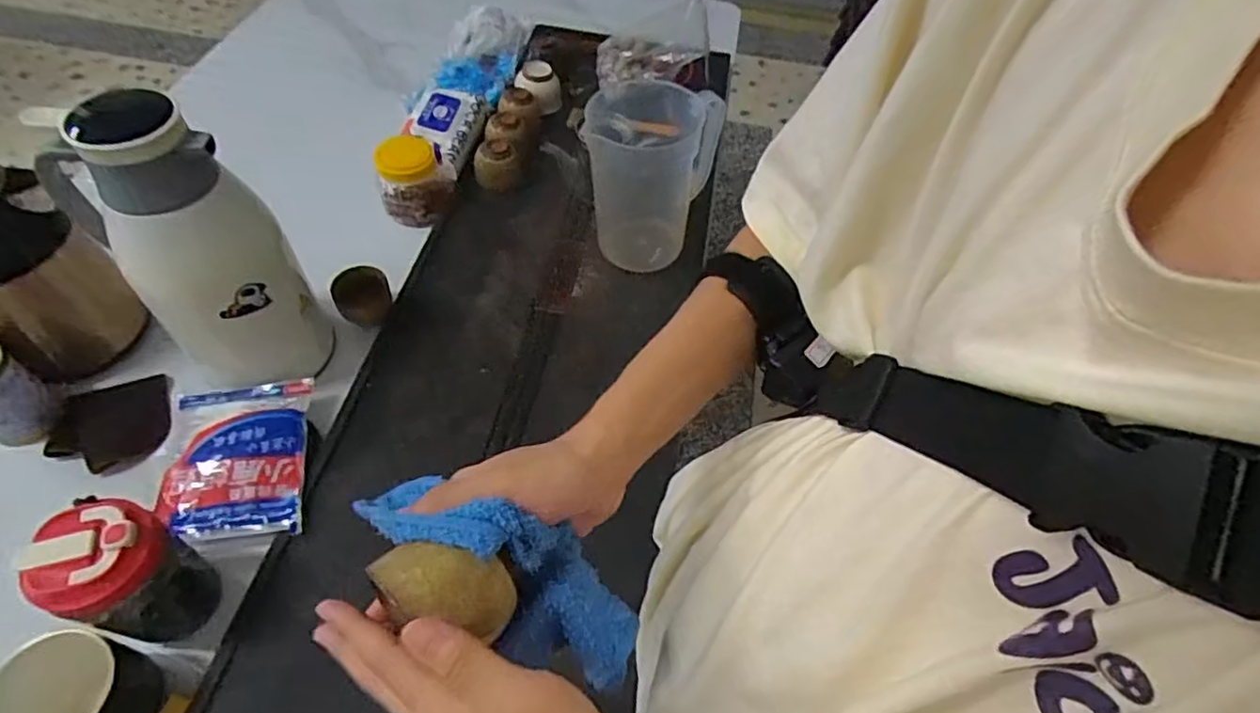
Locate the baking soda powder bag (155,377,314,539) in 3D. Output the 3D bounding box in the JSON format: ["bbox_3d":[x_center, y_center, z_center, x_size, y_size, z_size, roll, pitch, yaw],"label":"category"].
[{"bbox_3d":[-0.394,0.100,0.640,0.125,0.015,0.166,-6,55,-9],"label":"baking soda powder bag"}]

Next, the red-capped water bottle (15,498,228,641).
[{"bbox_3d":[-0.402,0.181,0.519,0.072,0.145,0.079,2,54,-3],"label":"red-capped water bottle"}]

